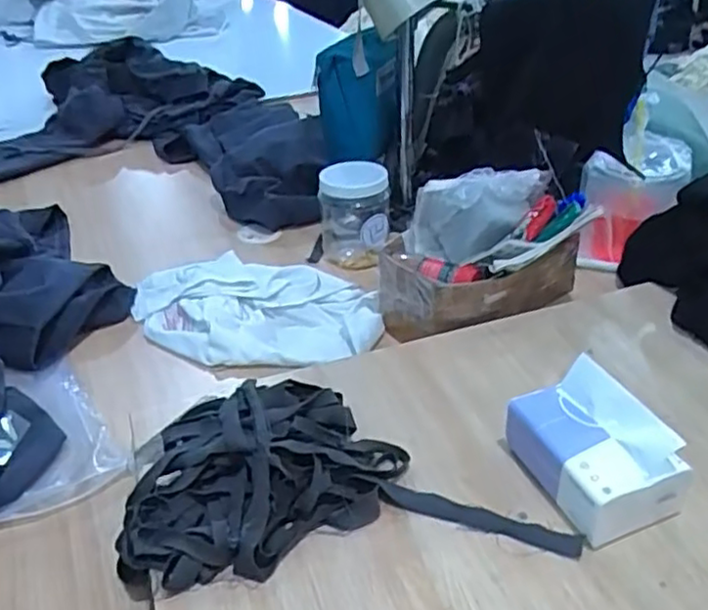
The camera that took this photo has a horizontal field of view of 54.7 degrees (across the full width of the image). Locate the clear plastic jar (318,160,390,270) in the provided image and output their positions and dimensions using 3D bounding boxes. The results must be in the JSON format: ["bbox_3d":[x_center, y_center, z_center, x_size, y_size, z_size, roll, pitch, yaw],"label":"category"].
[{"bbox_3d":[0.000,-0.123,0.944,0.091,0.127,0.081,-4,34,-3],"label":"clear plastic jar"}]

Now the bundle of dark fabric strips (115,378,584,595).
[{"bbox_3d":[-0.009,0.134,0.541,0.344,0.060,0.156,-2,34,1],"label":"bundle of dark fabric strips"}]

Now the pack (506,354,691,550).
[{"bbox_3d":[0.186,0.116,0.545,0.092,0.077,0.123,-19,38,-23],"label":"pack"}]

